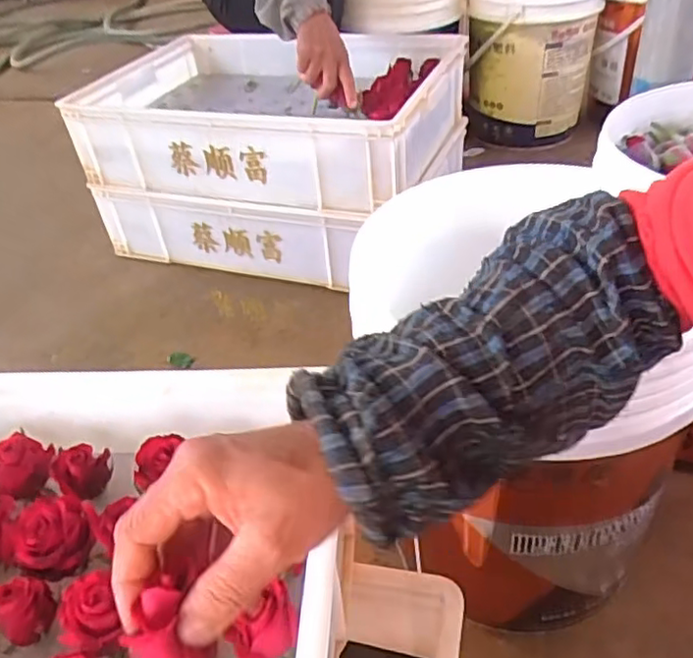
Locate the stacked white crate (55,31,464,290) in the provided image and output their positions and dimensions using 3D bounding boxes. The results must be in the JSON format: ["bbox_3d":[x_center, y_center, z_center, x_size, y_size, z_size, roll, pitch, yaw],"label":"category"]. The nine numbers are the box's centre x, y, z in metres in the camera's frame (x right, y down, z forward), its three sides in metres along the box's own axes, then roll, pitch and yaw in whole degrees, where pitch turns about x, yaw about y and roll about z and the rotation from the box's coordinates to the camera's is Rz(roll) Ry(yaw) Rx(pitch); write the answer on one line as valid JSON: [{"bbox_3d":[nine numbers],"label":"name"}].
[{"bbox_3d":[-0.125,-0.354,1.240,0.633,0.287,0.446,9,41,19],"label":"stacked white crate"}]

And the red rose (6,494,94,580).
[{"bbox_3d":[-0.208,0.144,0.452,0.052,0.042,0.043,-28,43,-25],"label":"red rose"}]

